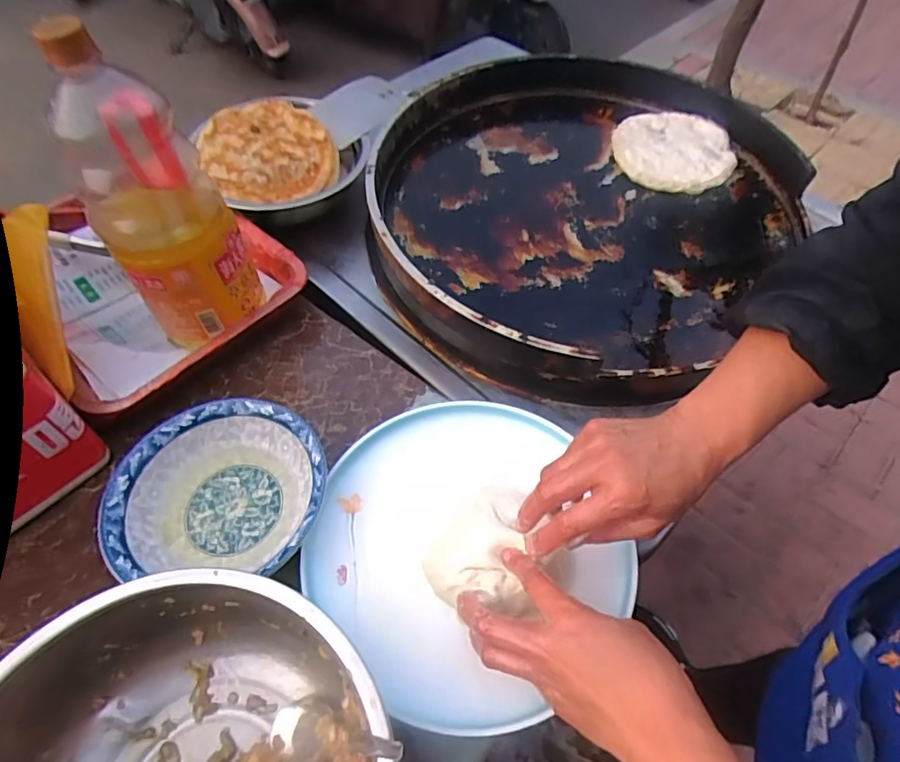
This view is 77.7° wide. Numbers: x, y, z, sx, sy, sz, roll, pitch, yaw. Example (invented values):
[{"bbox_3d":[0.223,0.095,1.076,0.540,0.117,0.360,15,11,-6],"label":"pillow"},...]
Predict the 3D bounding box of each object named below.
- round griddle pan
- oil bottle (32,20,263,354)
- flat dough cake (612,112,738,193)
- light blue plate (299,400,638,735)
[{"bbox_3d":[0.155,-0.223,0.699,0.506,0.082,0.524,33,60,22],"label":"round griddle pan"},{"bbox_3d":[-0.259,-0.151,0.507,0.111,0.280,0.100,-25,58,-17],"label":"oil bottle"},{"bbox_3d":[0.306,-0.320,0.768,0.157,0.020,0.166,4,54,3],"label":"flat dough cake"},{"bbox_3d":[0.013,0.125,0.455,0.238,0.038,0.241,0,55,0],"label":"light blue plate"}]

